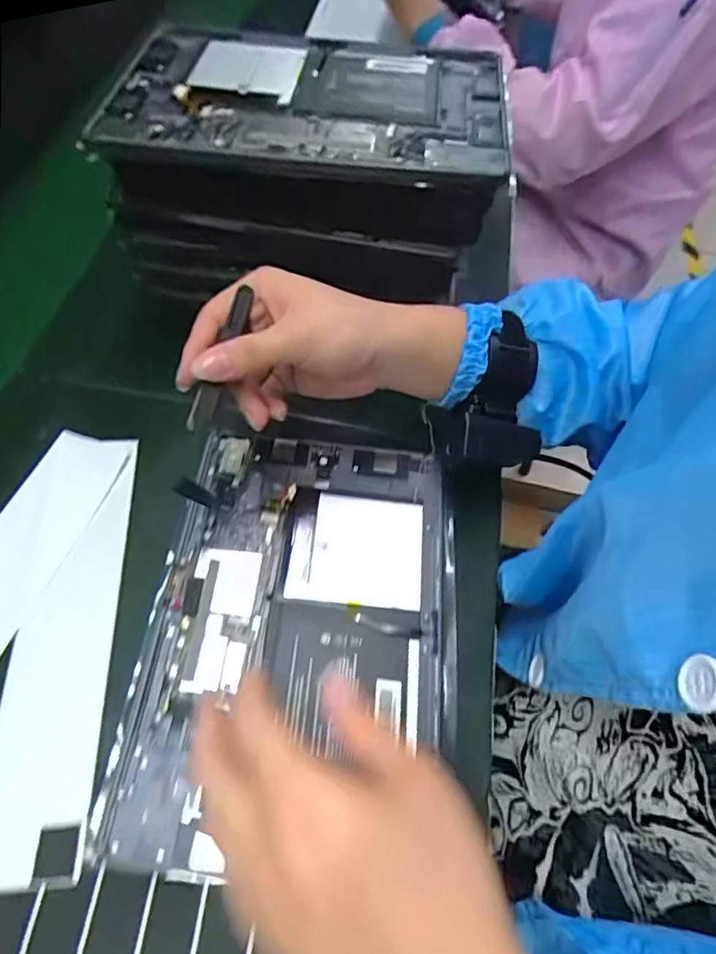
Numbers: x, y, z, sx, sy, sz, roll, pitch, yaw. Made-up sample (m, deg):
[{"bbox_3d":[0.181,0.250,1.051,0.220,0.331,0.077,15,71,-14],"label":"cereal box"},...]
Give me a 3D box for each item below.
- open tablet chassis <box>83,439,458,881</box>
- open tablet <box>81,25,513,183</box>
[{"bbox_3d":[-0.035,0.084,0.334,0.173,0.013,0.245,4,60,-1],"label":"open tablet chassis"},{"bbox_3d":[-0.028,-0.250,0.366,0.245,0.013,0.158,8,60,1],"label":"open tablet"}]

